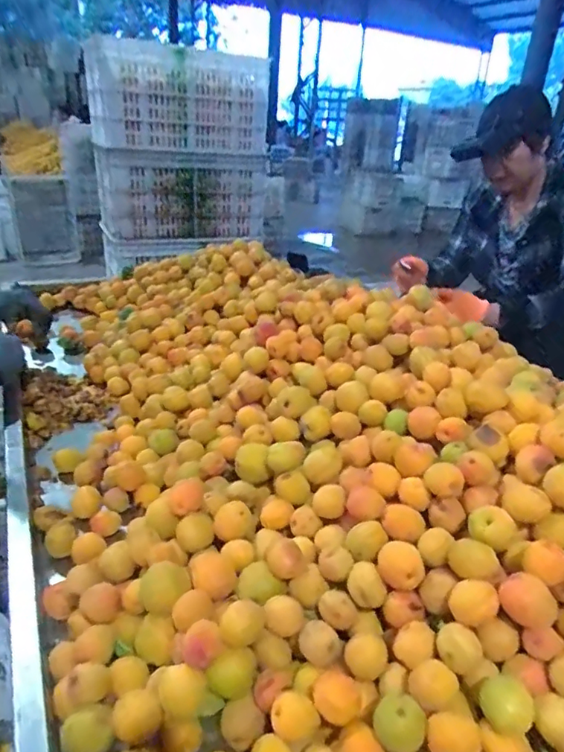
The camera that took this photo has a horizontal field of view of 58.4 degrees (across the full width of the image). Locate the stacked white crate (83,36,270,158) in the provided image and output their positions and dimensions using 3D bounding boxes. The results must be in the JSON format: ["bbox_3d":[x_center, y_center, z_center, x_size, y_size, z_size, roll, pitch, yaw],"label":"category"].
[{"bbox_3d":[-0.334,-0.834,1.551,0.511,0.262,0.339,-8,28,-24],"label":"stacked white crate"}]

